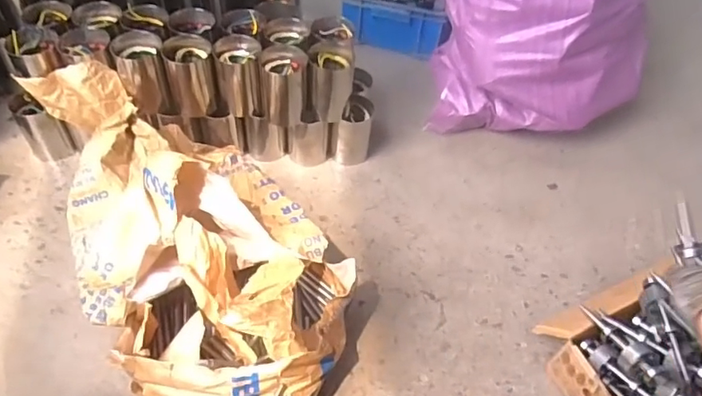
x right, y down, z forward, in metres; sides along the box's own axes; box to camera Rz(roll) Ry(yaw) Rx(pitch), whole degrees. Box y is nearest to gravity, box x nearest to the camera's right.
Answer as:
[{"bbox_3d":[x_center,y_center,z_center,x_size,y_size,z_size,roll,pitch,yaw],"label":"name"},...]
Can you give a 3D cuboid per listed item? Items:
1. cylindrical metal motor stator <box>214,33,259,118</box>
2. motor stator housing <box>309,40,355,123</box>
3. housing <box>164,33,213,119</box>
[{"bbox_3d":[-0.220,-0.243,1.058,0.088,0.129,0.098,-8,52,-10],"label":"cylindrical metal motor stator"},{"bbox_3d":[-0.038,-0.235,1.069,0.089,0.127,0.090,-2,52,-5],"label":"motor stator housing"},{"bbox_3d":[-0.320,-0.240,1.045,0.106,0.133,0.086,-12,53,-13],"label":"housing"}]

